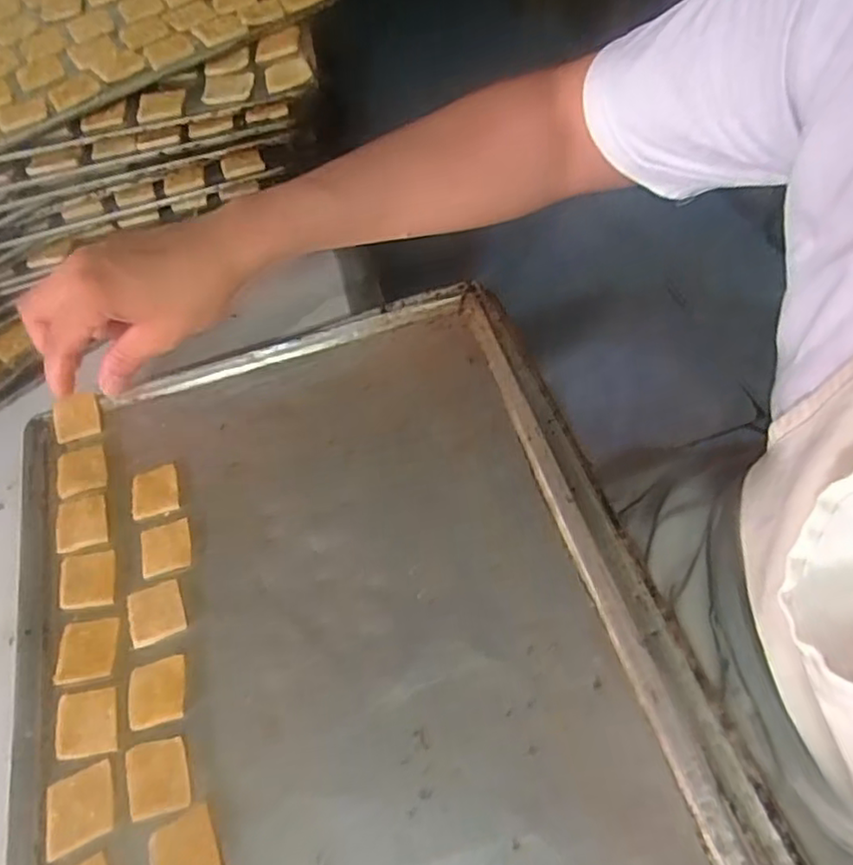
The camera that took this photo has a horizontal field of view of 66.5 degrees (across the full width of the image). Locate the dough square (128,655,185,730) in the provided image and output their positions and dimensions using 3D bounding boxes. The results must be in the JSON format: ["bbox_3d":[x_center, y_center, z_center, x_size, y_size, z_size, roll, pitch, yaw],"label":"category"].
[{"bbox_3d":[-0.148,0.141,0.356,0.031,0.004,0.034,-14,58,-4],"label":"dough square"}]

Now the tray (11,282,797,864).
[{"bbox_3d":[-0.050,0.122,0.359,0.346,0.020,0.452,-16,58,-6],"label":"tray"}]

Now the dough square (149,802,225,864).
[{"bbox_3d":[-0.118,0.205,0.317,0.033,0.004,0.032,-24,59,-10],"label":"dough square"}]

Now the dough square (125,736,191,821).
[{"bbox_3d":[-0.138,0.176,0.333,0.032,0.004,0.035,-15,58,-4],"label":"dough square"}]

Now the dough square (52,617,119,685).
[{"bbox_3d":[-0.194,0.123,0.371,0.031,0.004,0.034,-9,58,0],"label":"dough square"}]

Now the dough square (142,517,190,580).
[{"bbox_3d":[-0.161,0.070,0.402,0.030,0.004,0.032,-13,58,-3],"label":"dough square"}]

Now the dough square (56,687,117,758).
[{"bbox_3d":[-0.183,0.156,0.349,0.032,0.004,0.034,-14,58,-3],"label":"dough square"}]

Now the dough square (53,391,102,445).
[{"bbox_3d":[-0.248,-0.011,0.460,0.031,0.008,0.034,-16,58,-7],"label":"dough square"}]

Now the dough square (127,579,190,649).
[{"bbox_3d":[-0.159,0.105,0.380,0.031,0.004,0.033,-22,59,-8],"label":"dough square"}]

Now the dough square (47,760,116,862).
[{"bbox_3d":[-0.175,0.189,0.328,0.034,0.004,0.034,-22,59,-8],"label":"dough square"}]

